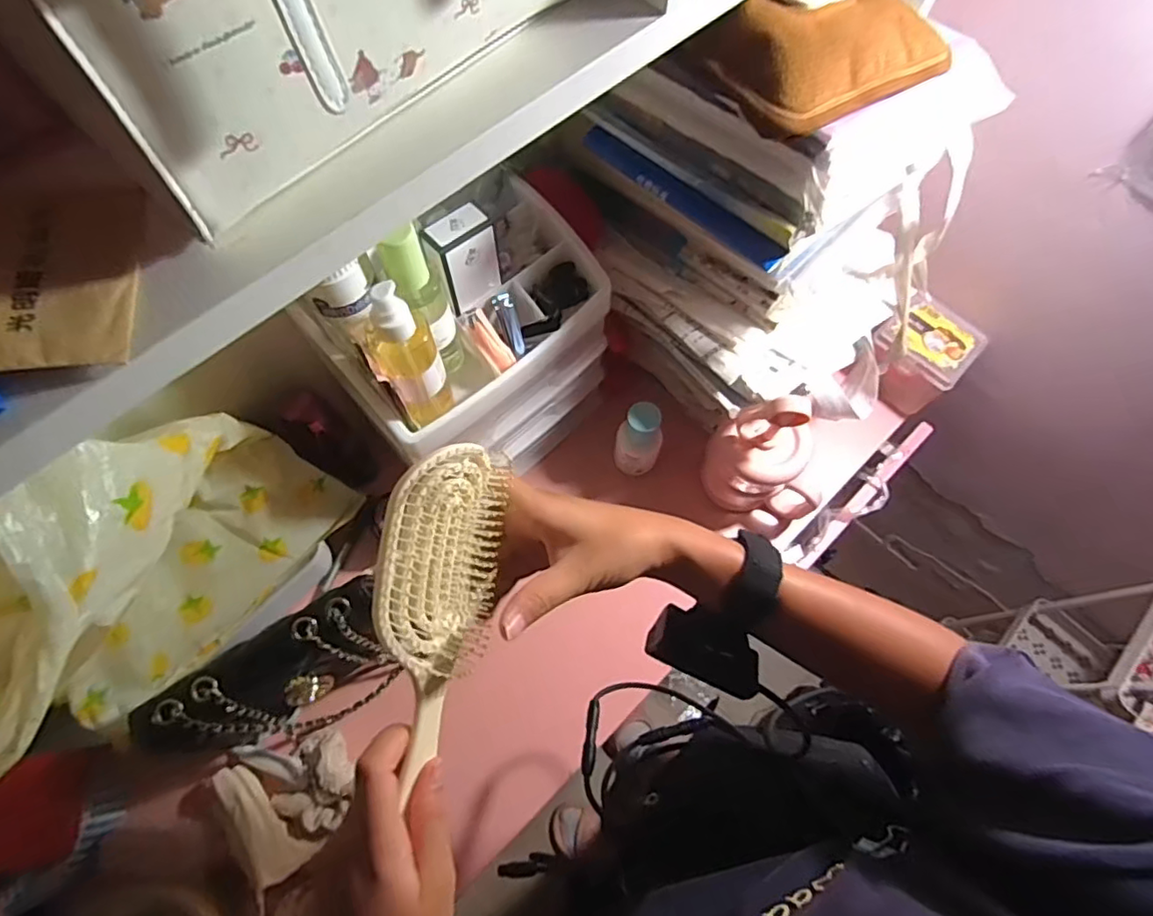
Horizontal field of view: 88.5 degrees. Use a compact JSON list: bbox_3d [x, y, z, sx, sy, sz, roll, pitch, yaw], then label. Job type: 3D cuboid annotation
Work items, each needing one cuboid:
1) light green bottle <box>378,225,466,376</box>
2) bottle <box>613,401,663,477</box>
[{"bbox_3d":[-0.114,-0.114,0.459,0.035,0.148,0.031,-33,73,-13],"label":"light green bottle"},{"bbox_3d":[0.070,-0.014,0.674,0.051,0.127,0.045,19,69,6],"label":"bottle"}]

